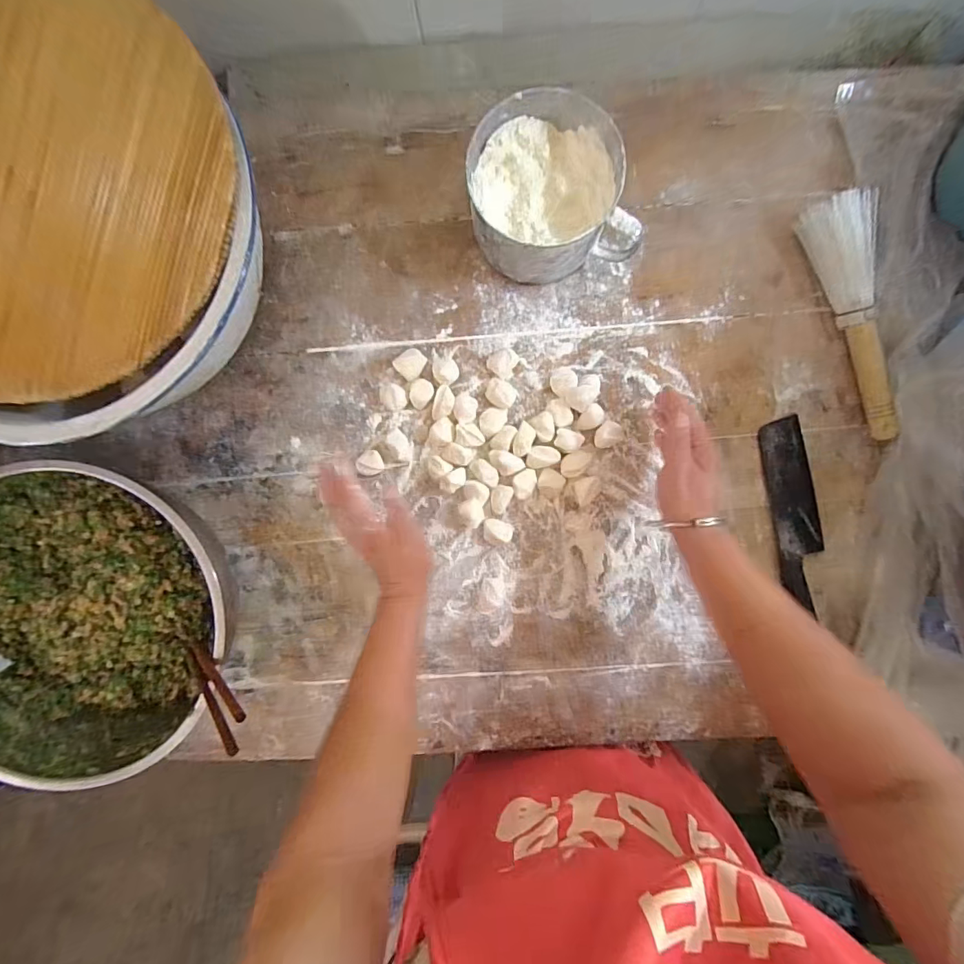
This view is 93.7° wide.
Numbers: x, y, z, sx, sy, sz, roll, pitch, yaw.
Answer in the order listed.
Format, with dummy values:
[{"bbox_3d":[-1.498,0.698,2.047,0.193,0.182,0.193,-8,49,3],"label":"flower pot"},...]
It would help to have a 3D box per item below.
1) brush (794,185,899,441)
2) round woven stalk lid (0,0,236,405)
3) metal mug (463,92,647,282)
[{"bbox_3d":[0.400,-0.171,0.473,0.050,0.050,0.254,-18,92,2],"label":"brush"},{"bbox_3d":[-0.381,-0.247,0.368,0.340,0.023,0.342,0,93,2],"label":"round woven stalk lid"},{"bbox_3d":[0.062,-0.284,0.460,0.142,0.087,0.150,-13,94,3],"label":"metal mug"}]

